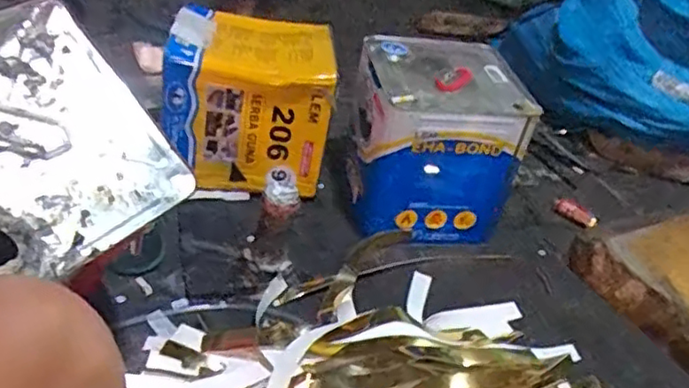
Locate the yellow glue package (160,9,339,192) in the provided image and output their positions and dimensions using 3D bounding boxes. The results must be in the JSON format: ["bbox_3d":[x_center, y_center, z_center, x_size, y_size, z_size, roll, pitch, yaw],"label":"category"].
[{"bbox_3d":[-0.156,-0.152,1.067,0.258,0.215,0.190,4,37,-8],"label":"yellow glue package"}]

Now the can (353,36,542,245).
[{"bbox_3d":[0.138,-0.074,1.074,0.245,0.281,0.237,1,38,-12],"label":"can"}]

